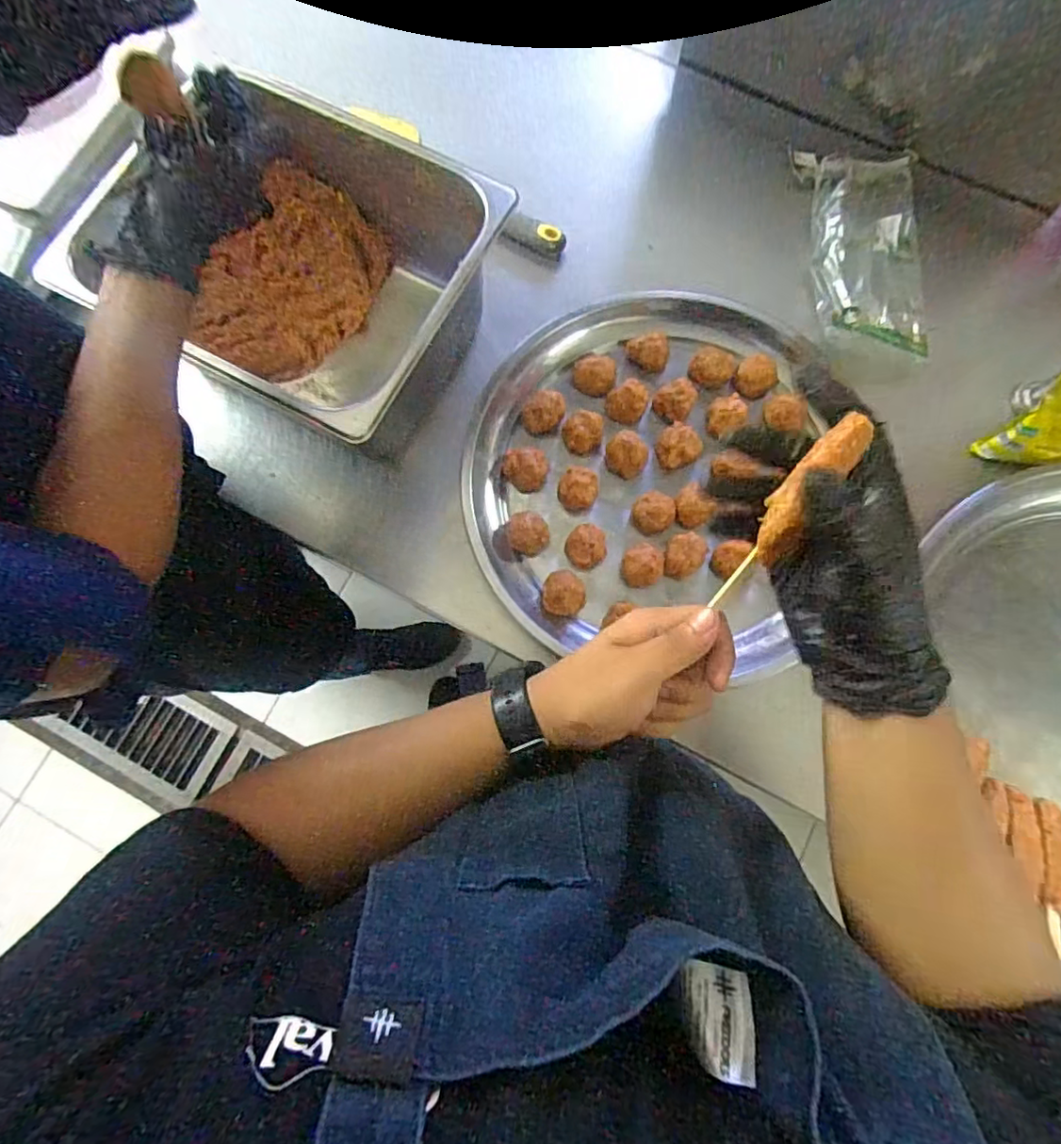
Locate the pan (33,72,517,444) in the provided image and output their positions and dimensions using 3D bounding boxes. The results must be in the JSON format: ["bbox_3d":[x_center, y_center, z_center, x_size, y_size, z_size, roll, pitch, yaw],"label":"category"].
[{"bbox_3d":[-0.196,-0.263,0.567,0.290,0.147,0.257,28,80,7],"label":"pan"}]

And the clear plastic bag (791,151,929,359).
[{"bbox_3d":[0.350,-0.345,0.619,0.116,0.017,0.234,5,78,2],"label":"clear plastic bag"}]

